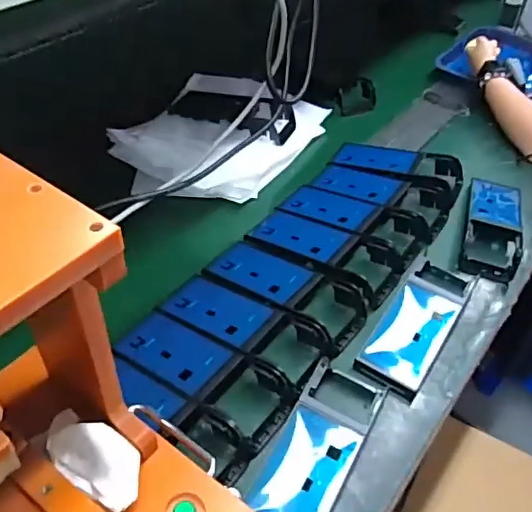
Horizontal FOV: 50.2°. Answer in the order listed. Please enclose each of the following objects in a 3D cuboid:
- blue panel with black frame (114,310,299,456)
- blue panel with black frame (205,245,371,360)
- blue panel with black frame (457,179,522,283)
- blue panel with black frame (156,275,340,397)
[{"bbox_3d":[-0.069,0.130,0.631,0.205,0.033,0.083,24,48,21],"label":"blue panel with black frame"},{"bbox_3d":[0.019,0.039,0.716,0.209,0.031,0.099,25,48,22],"label":"blue panel with black frame"},{"bbox_3d":[0.342,-0.046,0.856,0.081,0.047,0.219,15,45,13],"label":"blue panel with black frame"},{"bbox_3d":[-0.028,0.086,0.679,0.204,0.040,0.091,28,49,24],"label":"blue panel with black frame"}]

